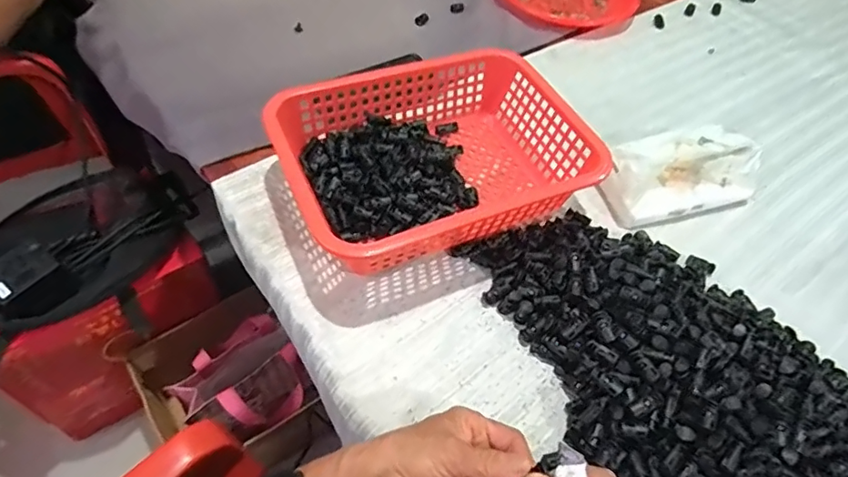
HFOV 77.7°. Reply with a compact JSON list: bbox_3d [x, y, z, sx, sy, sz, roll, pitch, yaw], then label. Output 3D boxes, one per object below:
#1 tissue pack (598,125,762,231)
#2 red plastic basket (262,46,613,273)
[{"bbox_3d":[0.282,-0.076,0.573,0.173,0.069,0.083,-14,57,-15],"label":"tissue pack"},{"bbox_3d":[0.011,-0.079,0.540,0.293,0.083,0.210,-20,58,-18],"label":"red plastic basket"}]

